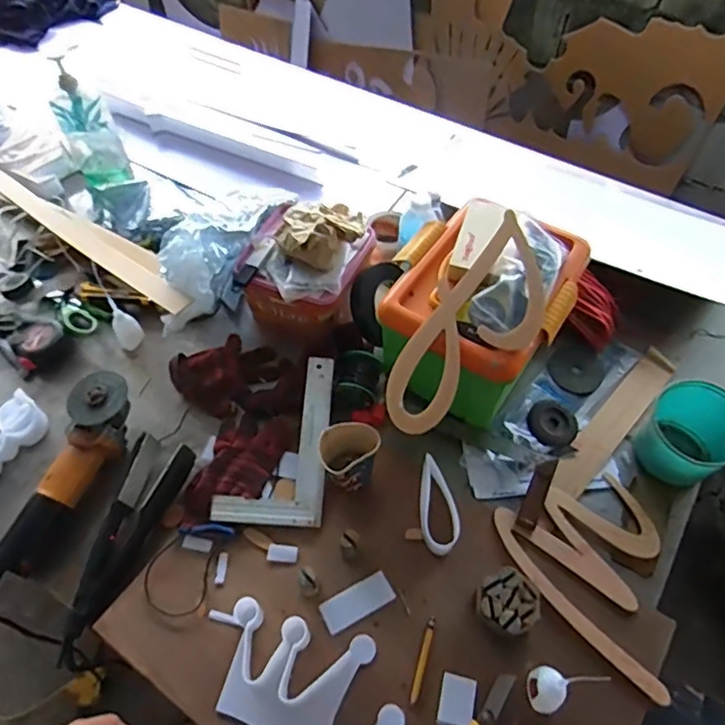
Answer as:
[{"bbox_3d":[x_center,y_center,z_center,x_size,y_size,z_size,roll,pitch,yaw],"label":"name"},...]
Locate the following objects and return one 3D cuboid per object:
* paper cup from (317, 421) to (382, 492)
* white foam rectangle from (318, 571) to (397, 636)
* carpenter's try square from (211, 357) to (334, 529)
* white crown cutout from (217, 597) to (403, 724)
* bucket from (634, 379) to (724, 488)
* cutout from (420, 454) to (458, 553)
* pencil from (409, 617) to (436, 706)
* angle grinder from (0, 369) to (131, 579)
[{"bbox_3d":[-0.016,0.135,0.787,0.078,0.101,0.066,-12,58,-6],"label":"paper cup"},{"bbox_3d":[-0.007,0.307,0.730,0.094,0.007,0.039,-25,58,-15],"label":"white foam rectangle"},{"bbox_3d":[-0.125,0.110,0.839,0.150,0.046,0.255,2,55,3],"label":"carpenter's try square"},{"bbox_3d":[-0.045,0.389,0.656,0.279,0.034,0.152,32,62,21],"label":"white crown cutout"},{"bbox_3d":[0.462,0.105,0.810,0.124,0.102,0.115,-1,55,1],"label":"bucket"},{"bbox_3d":[0.101,0.197,0.791,0.048,0.043,0.131,-3,55,-1],"label":"cutout"},{"bbox_3d":[0.073,0.358,0.689,0.010,0.004,0.097,15,57,11],"label":"pencil"},{"bbox_3d":[-0.421,0.149,0.803,0.081,0.091,0.280,20,58,15],"label":"angle grinder"}]

